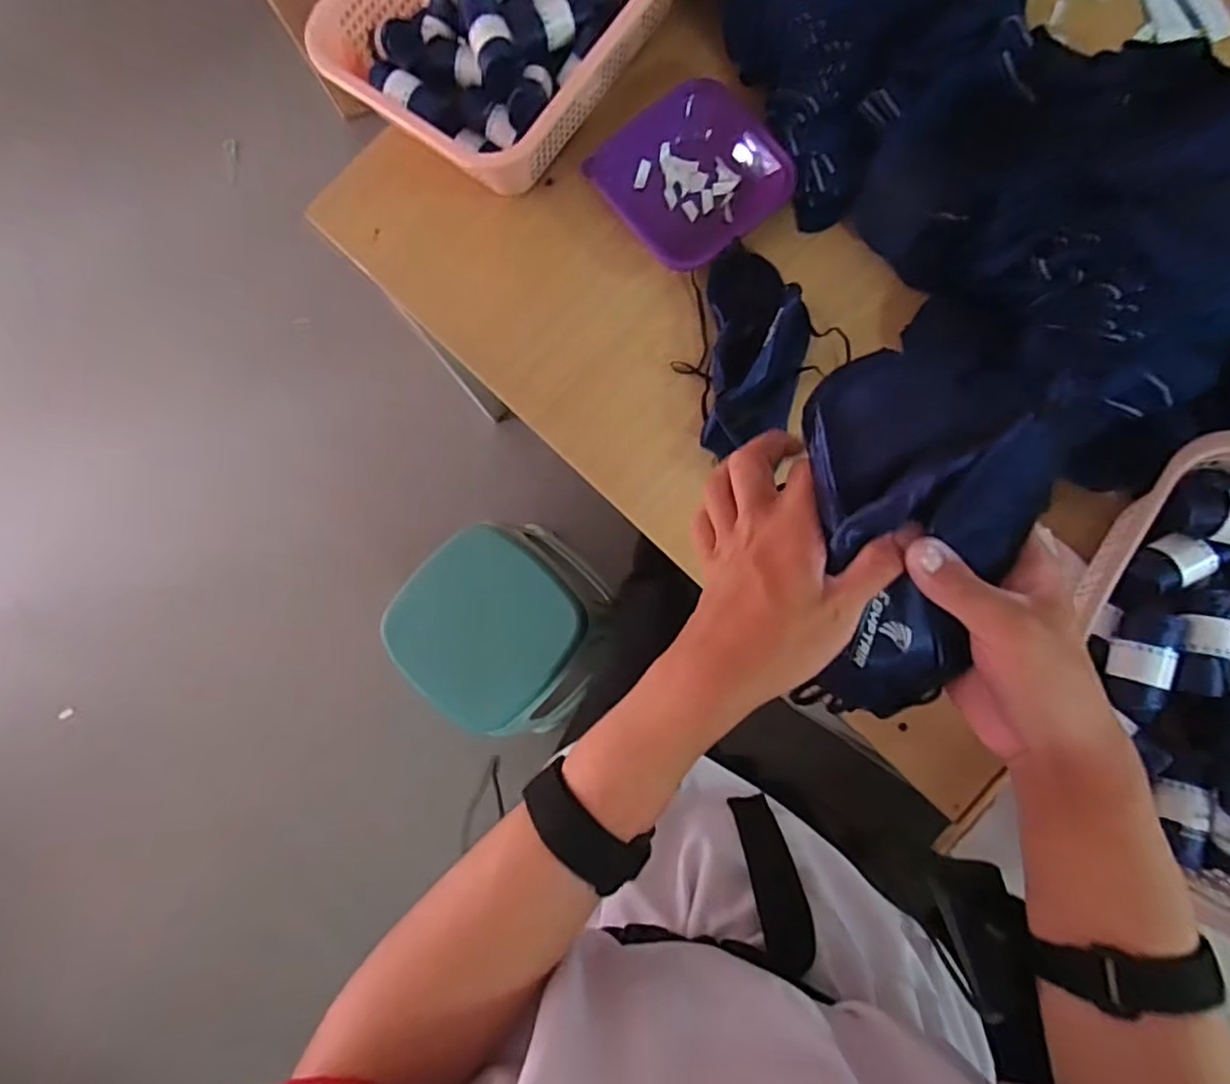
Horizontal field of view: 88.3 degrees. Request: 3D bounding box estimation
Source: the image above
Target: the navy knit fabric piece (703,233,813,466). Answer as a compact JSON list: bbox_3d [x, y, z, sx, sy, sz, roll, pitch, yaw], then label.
[{"bbox_3d":[0.148,-0.205,0.654,0.100,0.051,0.214,2,82,5],"label":"navy knit fabric piece"}]

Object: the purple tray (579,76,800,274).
[{"bbox_3d":[0.089,-0.401,0.697,0.177,0.038,0.179,-40,81,-2],"label":"purple tray"}]

